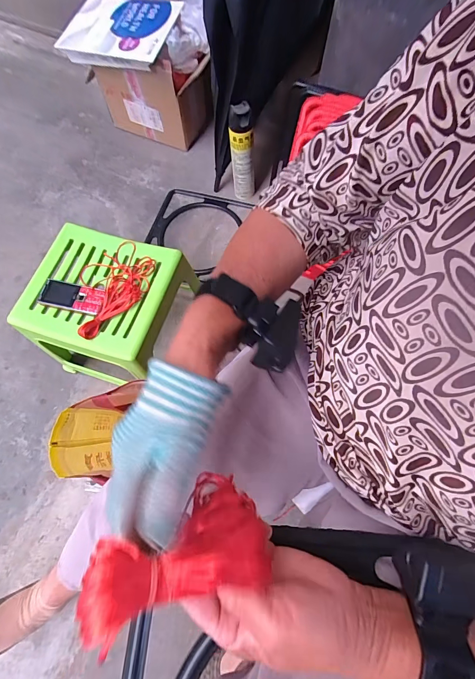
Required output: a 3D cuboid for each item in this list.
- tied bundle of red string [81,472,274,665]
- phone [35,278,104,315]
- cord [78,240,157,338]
[{"bbox_3d":[-0.034,0.143,0.206,0.118,0.040,0.074,-18,42,-41],"label":"tied bundle of red string"},{"bbox_3d":[-0.322,-0.085,0.631,0.121,0.011,0.055,11,70,2],"label":"phone"},{"bbox_3d":[-0.256,-0.108,0.643,0.192,0.023,0.138,-41,77,-15],"label":"cord"}]

